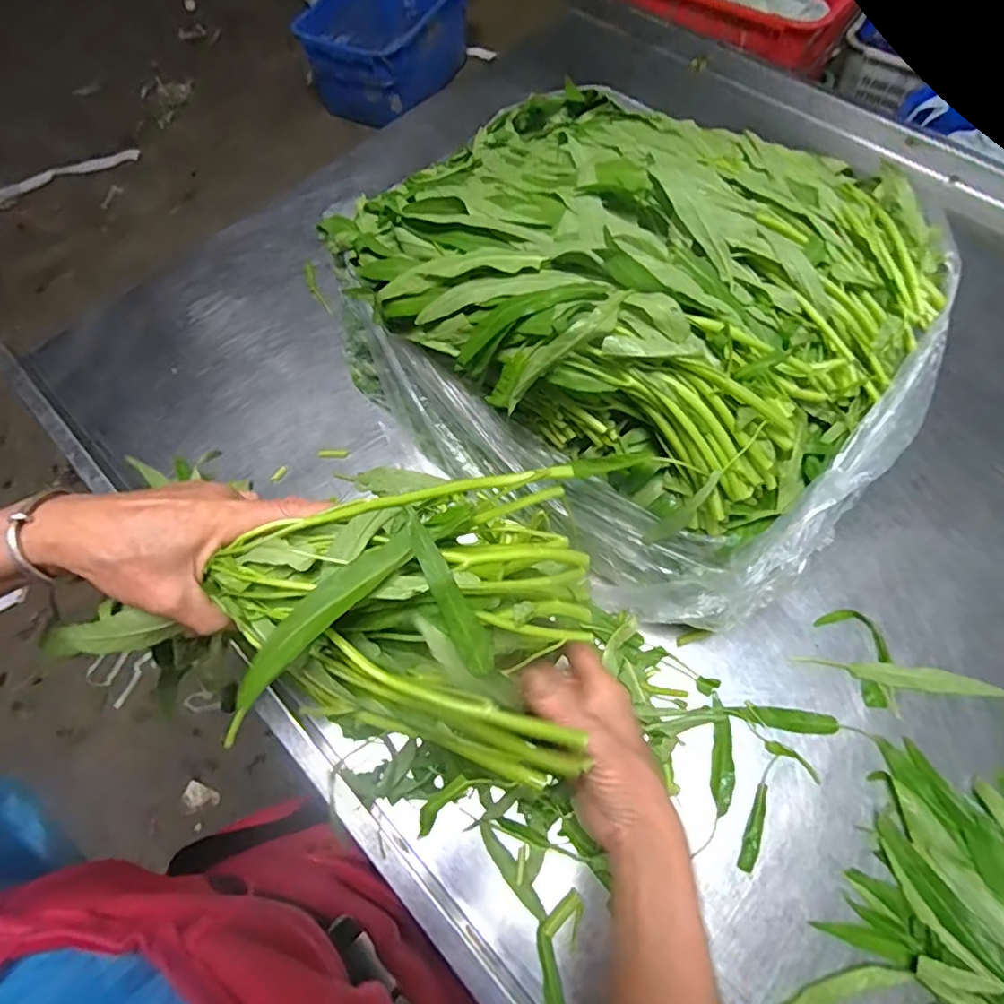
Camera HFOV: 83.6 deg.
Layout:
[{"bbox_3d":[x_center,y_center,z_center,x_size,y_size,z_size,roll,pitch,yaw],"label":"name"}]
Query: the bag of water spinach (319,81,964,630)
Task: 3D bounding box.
[{"bbox_3d":[0.109,-0.193,0.530,0.529,0.222,0.383,40,74,17],"label":"bag of water spinach"}]

